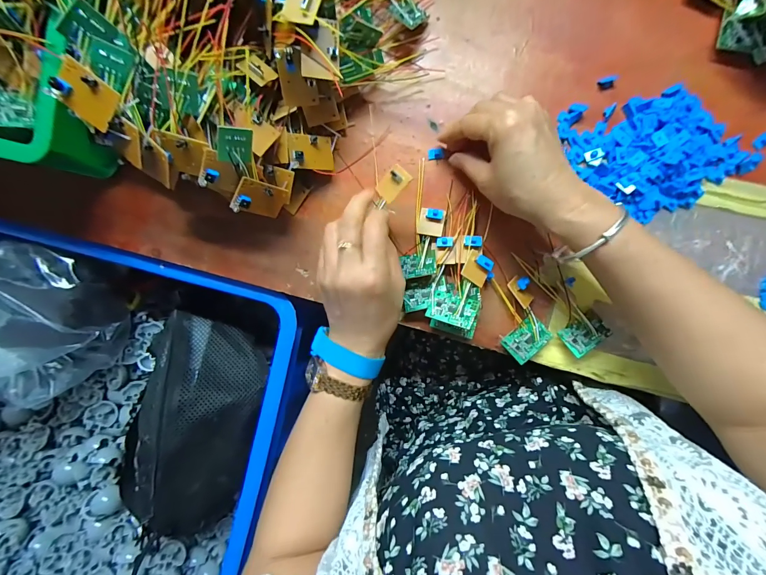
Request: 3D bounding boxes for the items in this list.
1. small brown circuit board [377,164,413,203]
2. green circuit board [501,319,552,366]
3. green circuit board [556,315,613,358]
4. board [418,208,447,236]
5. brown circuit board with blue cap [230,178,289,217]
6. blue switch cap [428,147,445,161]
[{"bbox_3d":[0.008,-0.089,0.287,0.020,0.004,0.029,46,109,13],"label":"small brown circuit board"},{"bbox_3d":[0.142,0.052,0.331,0.043,0.004,0.029,-41,85,-1],"label":"green circuit board"},{"bbox_3d":[0.197,0.045,0.325,0.041,0.005,0.028,-33,78,-1],"label":"green circuit board"},{"bbox_3d":[0.049,-0.066,0.335,0.025,0.011,0.028,10,93,3],"label":"board"},{"bbox_3d":[-0.107,-0.077,0.296,0.006,0.045,0.030,45,116,33],"label":"brown circuit board with blue cap"},{"bbox_3d":[0.053,-0.135,0.337,0.016,0.004,0.012,-8,92,4],"label":"blue switch cap"}]

